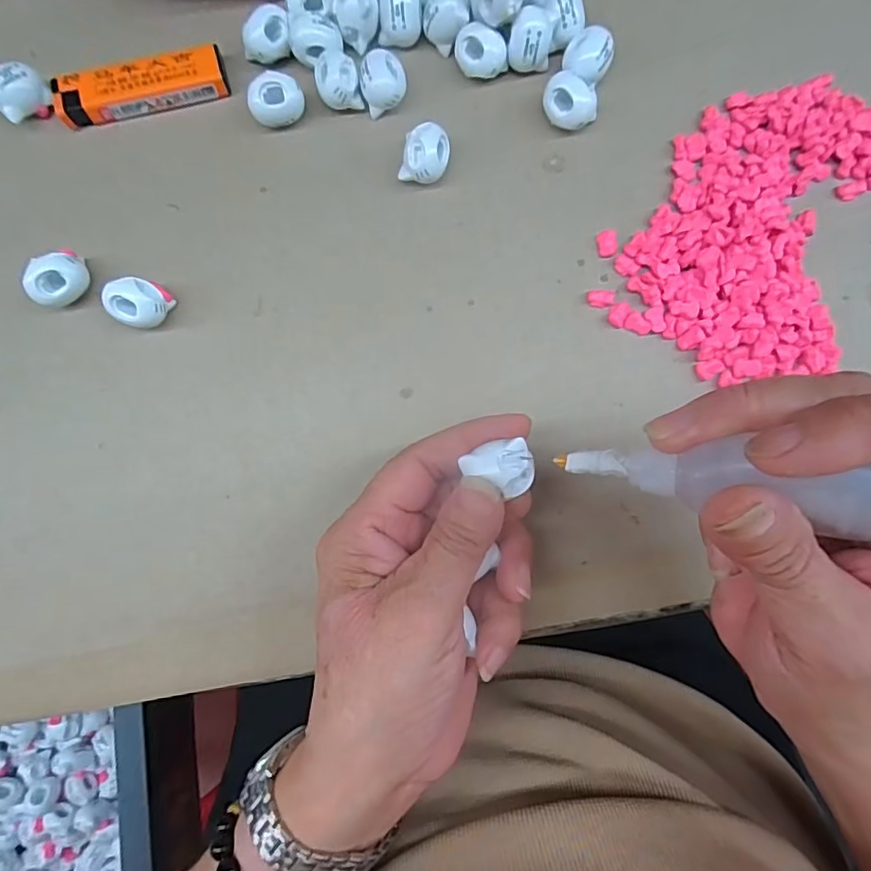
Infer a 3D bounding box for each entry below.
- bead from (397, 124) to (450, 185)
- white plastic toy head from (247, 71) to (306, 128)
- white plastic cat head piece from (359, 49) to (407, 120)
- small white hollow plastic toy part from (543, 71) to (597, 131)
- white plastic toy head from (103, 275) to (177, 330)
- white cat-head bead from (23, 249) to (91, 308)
[{"bbox_3d":[-0.005,-0.132,0.262,0.020,0.019,0.023,17,83,2],"label":"bead"},{"bbox_3d":[-0.076,-0.160,0.267,0.025,0.018,0.017,-20,84,-2],"label":"white plastic toy head"},{"bbox_3d":[-0.025,-0.170,0.268,0.022,0.019,0.020,-10,83,-1],"label":"white plastic cat head piece"},{"bbox_3d":[0.064,-0.158,0.265,0.026,0.019,0.020,24,84,3],"label":"small white hollow plastic toy part"},{"bbox_3d":[-0.133,-0.060,0.251,0.023,0.022,0.023,0,83,0],"label":"white plastic toy head"},{"bbox_3d":[-0.169,-0.070,0.251,0.016,0.022,0.026,29,84,3],"label":"white cat-head bead"}]

